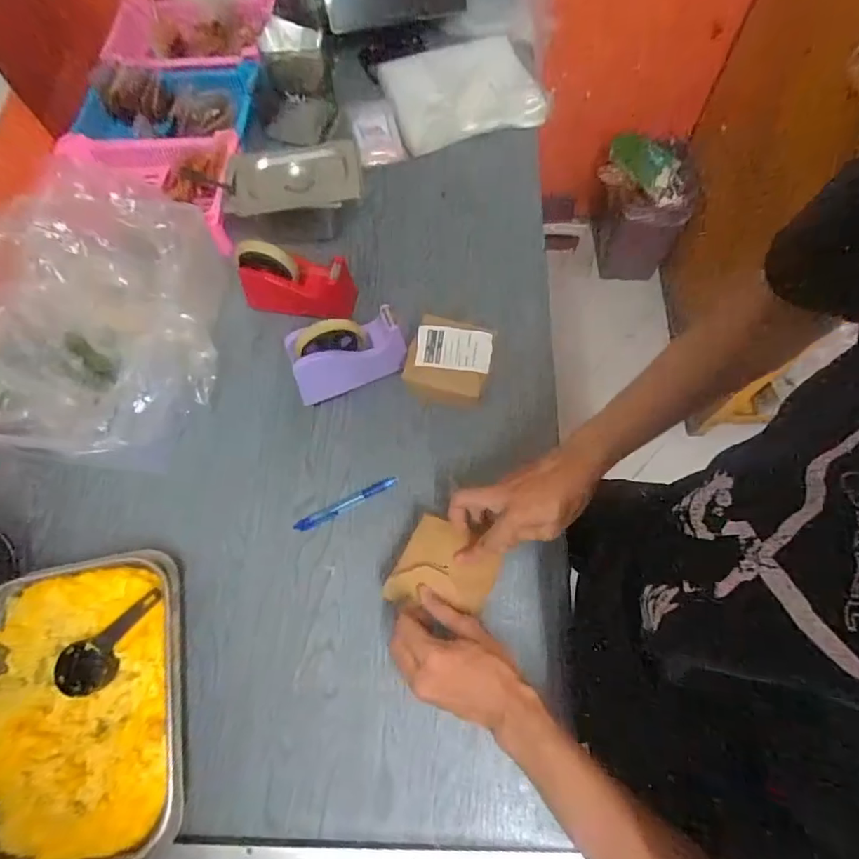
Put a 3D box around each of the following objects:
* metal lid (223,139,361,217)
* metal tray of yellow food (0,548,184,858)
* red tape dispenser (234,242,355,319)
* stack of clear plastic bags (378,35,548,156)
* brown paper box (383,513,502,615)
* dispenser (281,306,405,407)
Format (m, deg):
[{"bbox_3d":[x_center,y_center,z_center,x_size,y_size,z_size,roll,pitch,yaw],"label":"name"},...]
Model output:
[{"bbox_3d":[-0.196,-0.362,0.723,0.187,0.025,0.100,-7,67,0],"label":"metal lid"},{"bbox_3d":[-0.372,0.289,0.534,0.219,0.053,0.293,-9,67,-1],"label":"metal tray of yellow food"},{"bbox_3d":[-0.186,-0.209,0.708,0.154,0.099,0.049,1,68,4],"label":"red tape dispenser"},{"bbox_3d":[0.052,-0.602,0.886,0.245,0.052,0.211,-17,68,-4],"label":"stack of clear plastic bags"},{"bbox_3d":[0.017,0.151,0.537,0.098,0.015,0.095,27,73,10],"label":"brown paper box"},{"bbox_3d":[-0.108,-0.100,0.657,0.145,0.095,0.065,-18,68,-4],"label":"dispenser"}]

